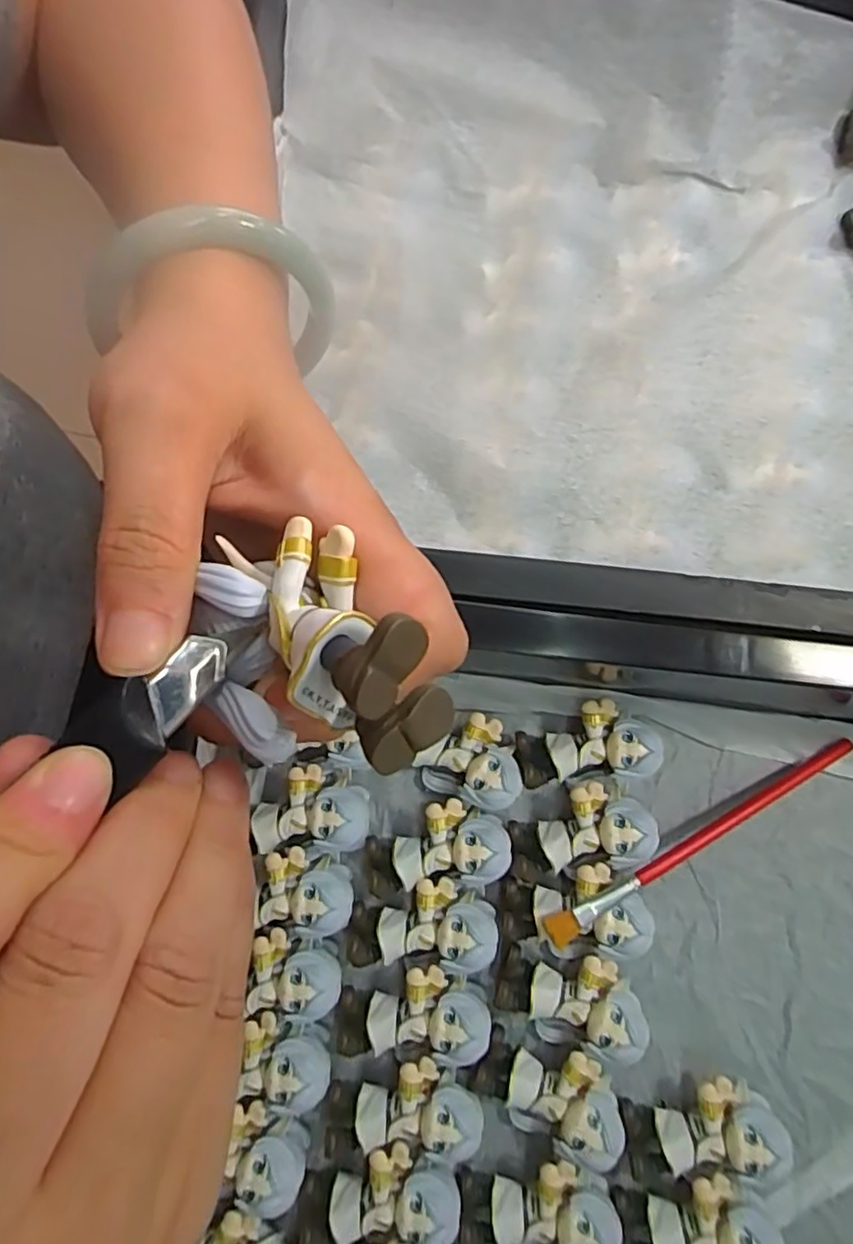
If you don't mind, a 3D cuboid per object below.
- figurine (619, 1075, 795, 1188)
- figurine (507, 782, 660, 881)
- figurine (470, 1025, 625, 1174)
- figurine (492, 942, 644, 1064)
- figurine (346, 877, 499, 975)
[{"bbox_3d":[0.113,0.207,0.266,0.060,0.025,0.034,-14,79,11],"label":"figurine"},{"bbox_3d":[0.067,0.092,0.287,0.060,0.025,0.036,-7,79,-1],"label":"figurine"},{"bbox_3d":[0.049,0.195,0.266,0.060,0.023,0.038,11,79,2],"label":"figurine"},{"bbox_3d":[0.060,0.161,0.274,0.059,0.025,0.037,1,79,1],"label":"figurine"},{"bbox_3d":[-0.002,0.131,0.281,0.063,0.022,0.035,-8,79,12],"label":"figurine"}]

